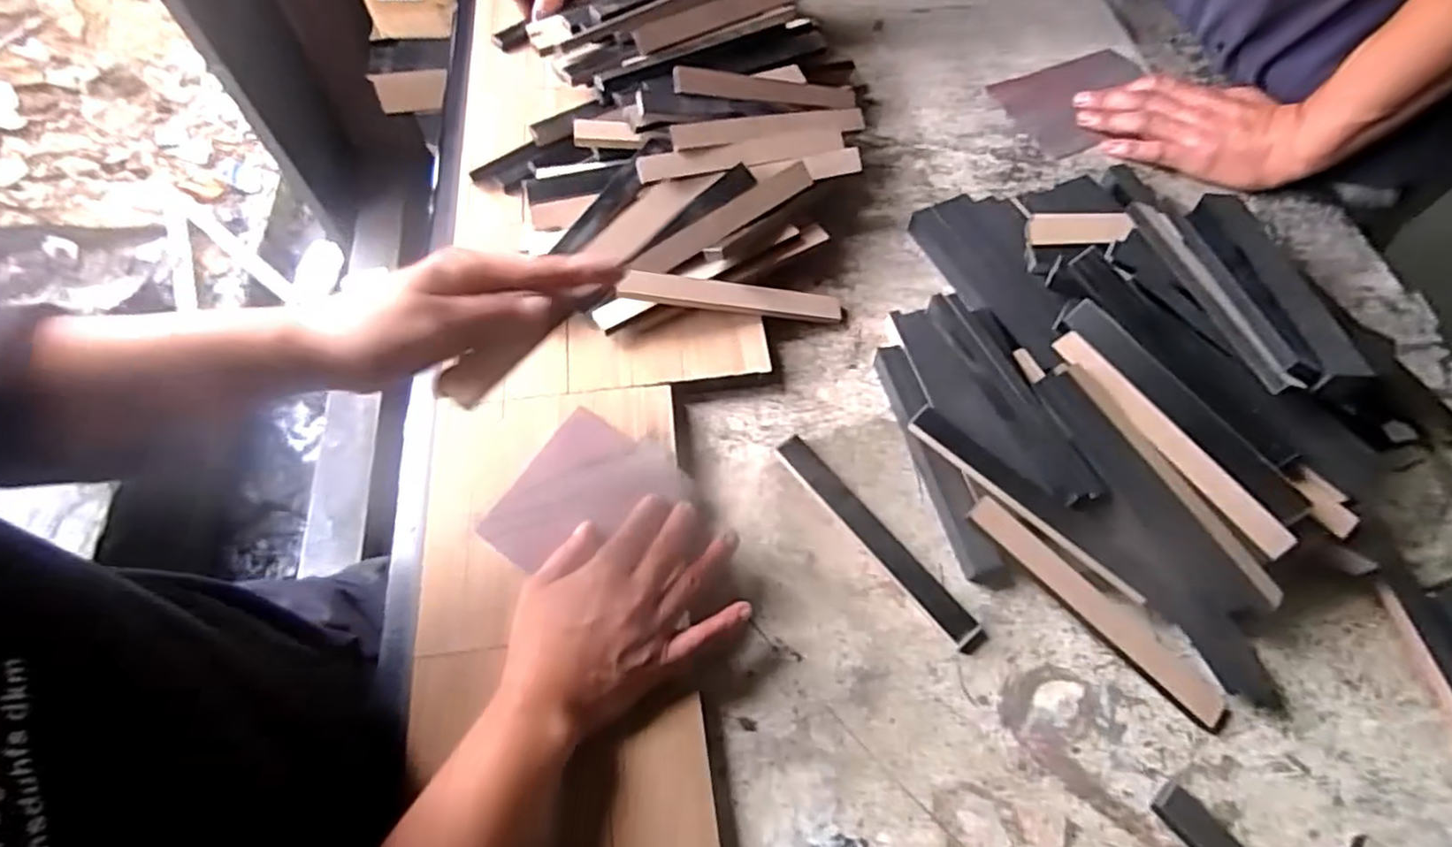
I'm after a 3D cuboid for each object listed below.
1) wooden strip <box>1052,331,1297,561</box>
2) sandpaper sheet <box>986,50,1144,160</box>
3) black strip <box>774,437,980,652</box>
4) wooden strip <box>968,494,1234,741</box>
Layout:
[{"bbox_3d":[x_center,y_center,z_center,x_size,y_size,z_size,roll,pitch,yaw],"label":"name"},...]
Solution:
[{"bbox_3d":[0.271,0.008,0.424,0.020,0.011,0.172,-31,65,-15],"label":"wooden strip"},{"bbox_3d":[0.340,-0.307,0.655,0.151,0.005,0.110,-22,63,-11],"label":"sandpaper sheet"},{"bbox_3d":[0.096,0.074,0.458,0.020,0.008,0.171,-35,65,-16],"label":"black strip"},{"bbox_3d":[0.225,0.113,0.420,0.180,0.009,0.028,42,62,14],"label":"wooden strip"}]

